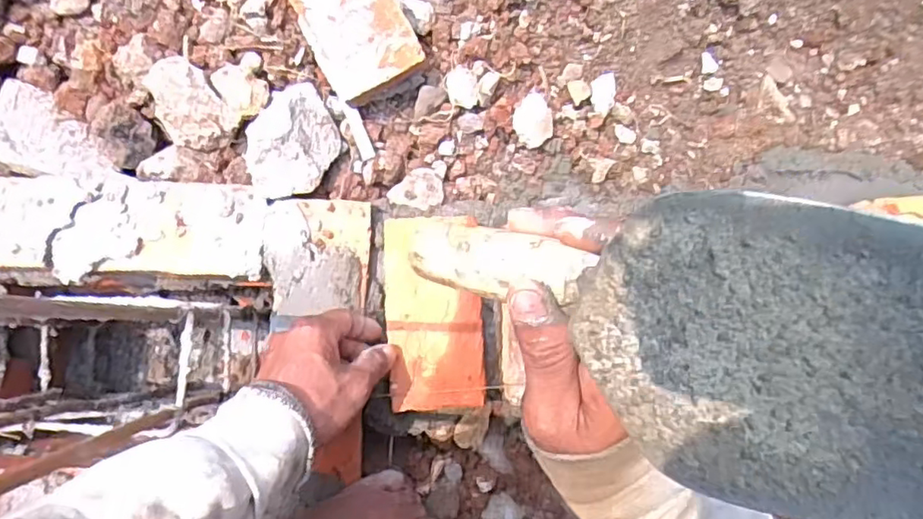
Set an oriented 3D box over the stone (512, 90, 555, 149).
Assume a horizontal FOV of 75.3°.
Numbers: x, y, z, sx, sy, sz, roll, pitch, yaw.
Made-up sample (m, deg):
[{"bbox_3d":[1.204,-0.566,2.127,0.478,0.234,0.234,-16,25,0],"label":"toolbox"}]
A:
[{"bbox_3d":[0.063,-0.123,0.528,0.033,0.019,0.044,-7,82,-3],"label":"stone"}]

